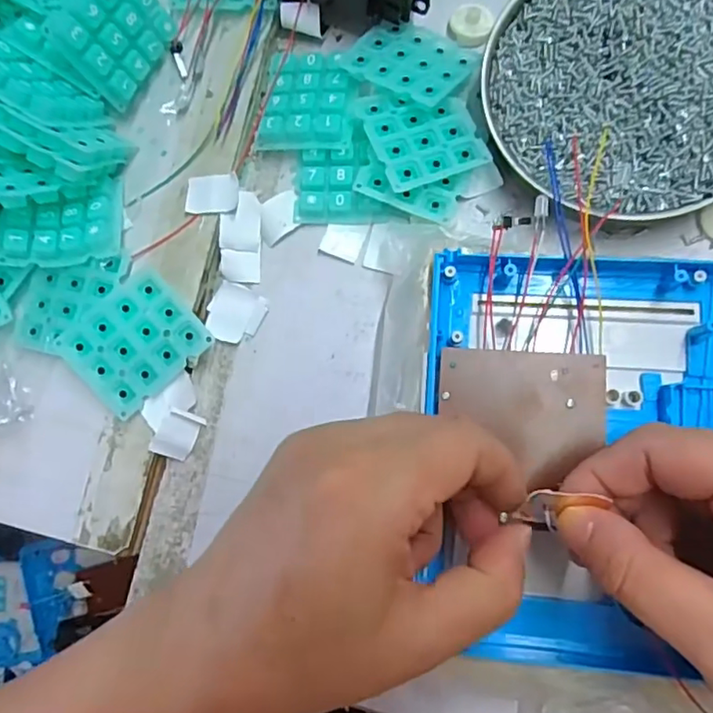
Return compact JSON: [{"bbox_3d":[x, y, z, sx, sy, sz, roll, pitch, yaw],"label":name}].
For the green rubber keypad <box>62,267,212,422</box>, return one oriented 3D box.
[{"bbox_3d":[-0.107,-0.006,0.283,0.058,0.014,0.047,-44,82,1],"label":"green rubber keypad"}]

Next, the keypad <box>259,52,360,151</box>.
[{"bbox_3d":[-0.024,-0.134,0.299,0.047,0.006,0.057,5,83,7],"label":"keypad"}]

